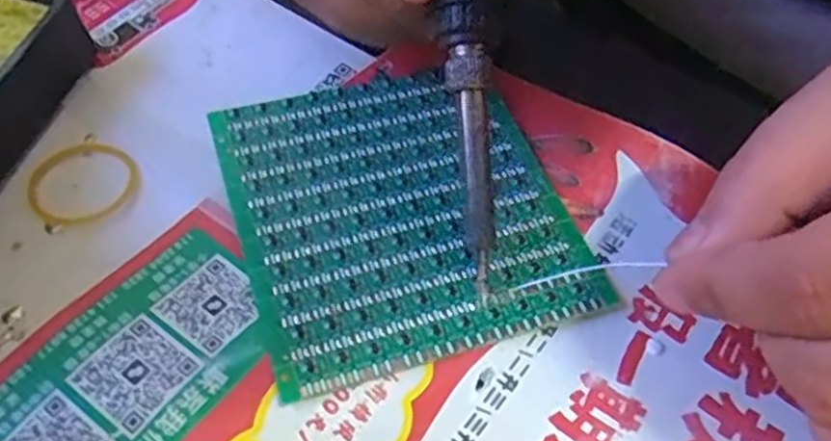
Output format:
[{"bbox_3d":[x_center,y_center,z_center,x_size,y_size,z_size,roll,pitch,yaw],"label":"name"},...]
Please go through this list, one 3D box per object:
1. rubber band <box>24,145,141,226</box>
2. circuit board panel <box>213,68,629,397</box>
[{"bbox_3d":[-0.101,-0.012,0.220,0.031,0.004,0.031,2,53,-3],"label":"rubber band"},{"bbox_3d":[-0.005,-0.005,0.216,0.093,0.005,0.099,-14,55,-14],"label":"circuit board panel"}]

